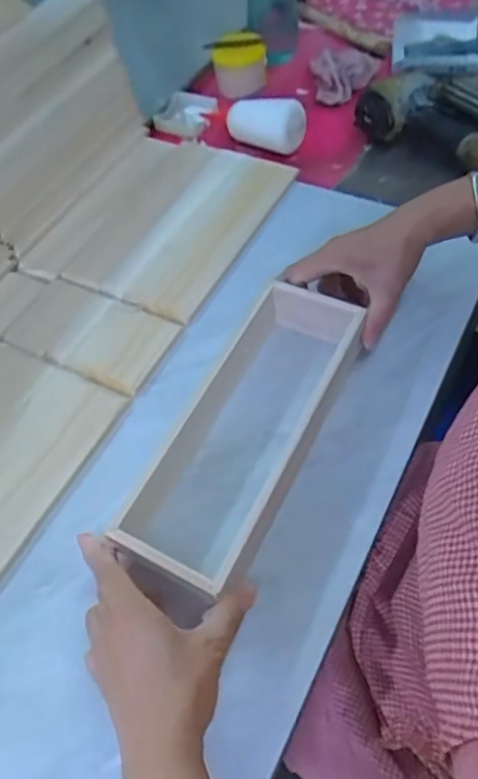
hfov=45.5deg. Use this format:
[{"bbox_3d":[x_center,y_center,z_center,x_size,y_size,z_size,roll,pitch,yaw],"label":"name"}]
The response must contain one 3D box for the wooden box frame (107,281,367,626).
[{"bbox_3d":[0.008,0.037,0.488,0.100,0.068,0.298,23,64,16],"label":"wooden box frame"}]

